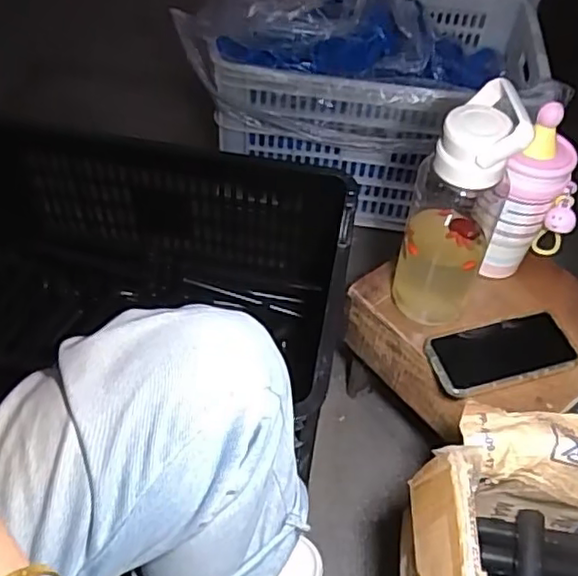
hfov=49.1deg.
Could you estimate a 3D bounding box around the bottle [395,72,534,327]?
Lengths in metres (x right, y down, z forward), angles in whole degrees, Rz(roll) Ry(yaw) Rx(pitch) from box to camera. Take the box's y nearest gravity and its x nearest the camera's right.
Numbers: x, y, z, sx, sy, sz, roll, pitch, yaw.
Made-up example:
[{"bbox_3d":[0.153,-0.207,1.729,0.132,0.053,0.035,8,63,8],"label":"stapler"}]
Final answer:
[{"bbox_3d":[0.175,-0.082,0.673,0.089,0.267,0.102,11,52,6],"label":"bottle"}]

